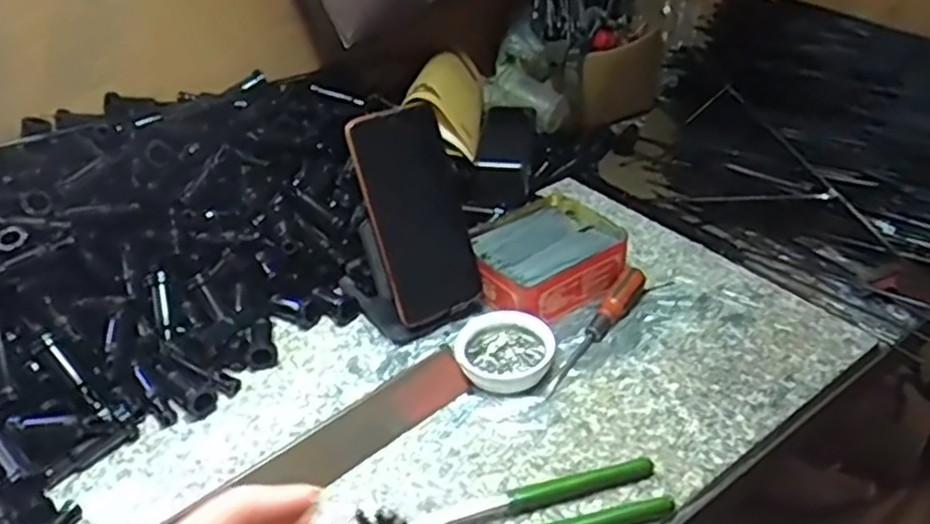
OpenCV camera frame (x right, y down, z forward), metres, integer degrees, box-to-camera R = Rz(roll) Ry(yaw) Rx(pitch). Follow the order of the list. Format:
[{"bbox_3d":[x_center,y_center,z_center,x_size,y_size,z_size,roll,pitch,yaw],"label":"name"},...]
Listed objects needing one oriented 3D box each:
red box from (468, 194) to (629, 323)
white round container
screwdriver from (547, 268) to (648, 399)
[{"bbox_3d":[0.068,-0.003,0.646,0.129,0.041,0.108,-25,41,-26],"label":"red box"},{"bbox_3d":[0.030,0.068,0.571,0.073,0.025,0.067,-3,36,2],"label":"white round container"},{"bbox_3d":[0.105,0.049,0.592,0.021,0.022,0.149,21,43,30],"label":"screwdriver"}]

